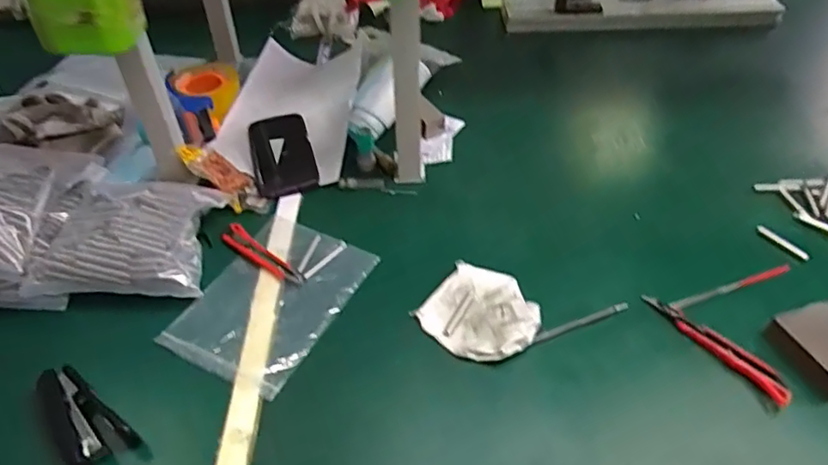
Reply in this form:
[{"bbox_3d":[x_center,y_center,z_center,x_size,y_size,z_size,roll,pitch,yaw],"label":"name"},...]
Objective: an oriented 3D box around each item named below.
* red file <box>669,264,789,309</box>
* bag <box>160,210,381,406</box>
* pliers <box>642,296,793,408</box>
[{"bbox_3d":[0.341,0.058,0.625,0.150,0.004,0.010,-14,48,-14],"label":"red file"},{"bbox_3d":[-0.153,0.066,0.629,0.149,0.008,0.201,20,49,20],"label":"bag"},{"bbox_3d":[0.293,0.105,0.564,0.025,0.018,0.150,-27,50,-23],"label":"pliers"}]

